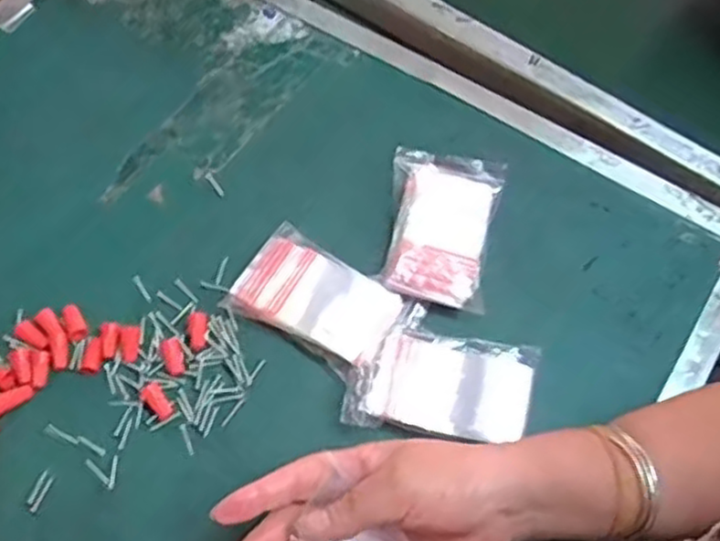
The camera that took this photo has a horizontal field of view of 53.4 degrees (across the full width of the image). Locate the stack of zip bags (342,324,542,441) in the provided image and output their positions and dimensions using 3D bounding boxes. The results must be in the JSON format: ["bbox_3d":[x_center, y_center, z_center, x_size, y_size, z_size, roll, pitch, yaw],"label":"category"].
[{"bbox_3d":[0.050,0.068,0.435,0.109,0.018,0.065,7,66,3],"label":"stack of zip bags"}]

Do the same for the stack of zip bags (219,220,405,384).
[{"bbox_3d":[-0.030,0.017,0.455,0.101,0.018,0.065,35,71,14],"label":"stack of zip bags"}]

